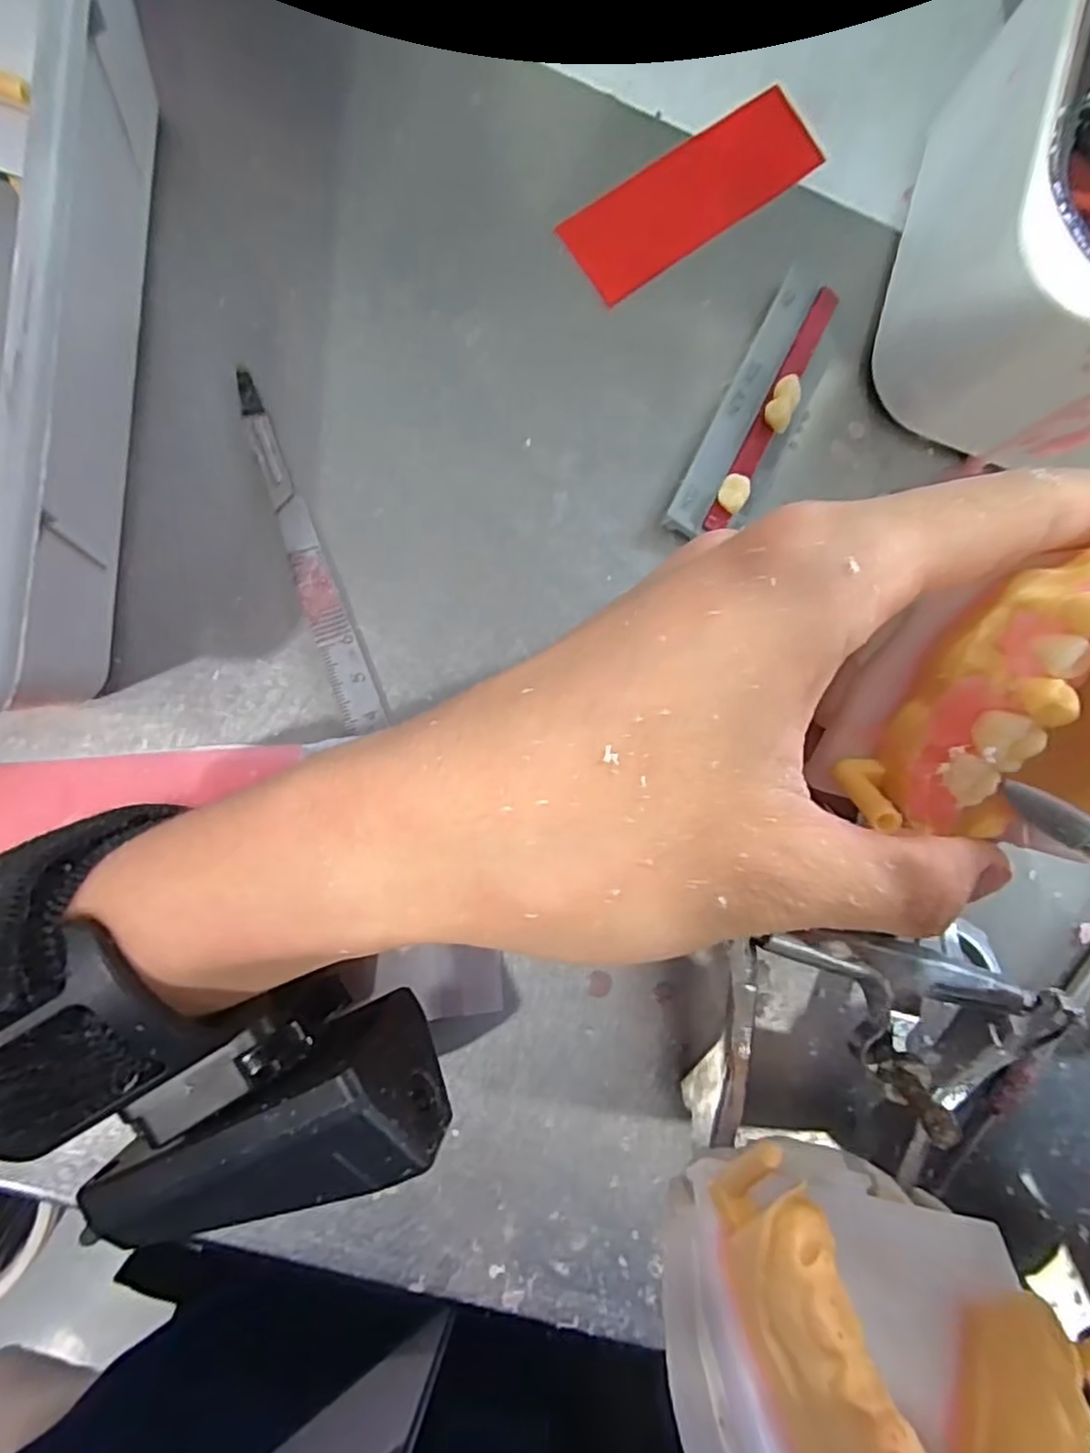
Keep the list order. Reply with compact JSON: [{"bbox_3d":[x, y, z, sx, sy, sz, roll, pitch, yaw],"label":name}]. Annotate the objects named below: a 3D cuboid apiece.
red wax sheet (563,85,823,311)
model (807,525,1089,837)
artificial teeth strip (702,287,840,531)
[{"bbox_3d":[0.043,-0.152,0.187,0.082,0.004,0.026,-37,93,-7],"label":"red wax sheet"},{"bbox_3d":[0.091,-0.007,0.121,0.056,0.044,0.054,3,89,-8],"label":"model"},{"bbox_3d":[0.063,-0.086,0.177,0.008,0.008,0.078,28,85,-6],"label":"artificial teeth strip"}]

